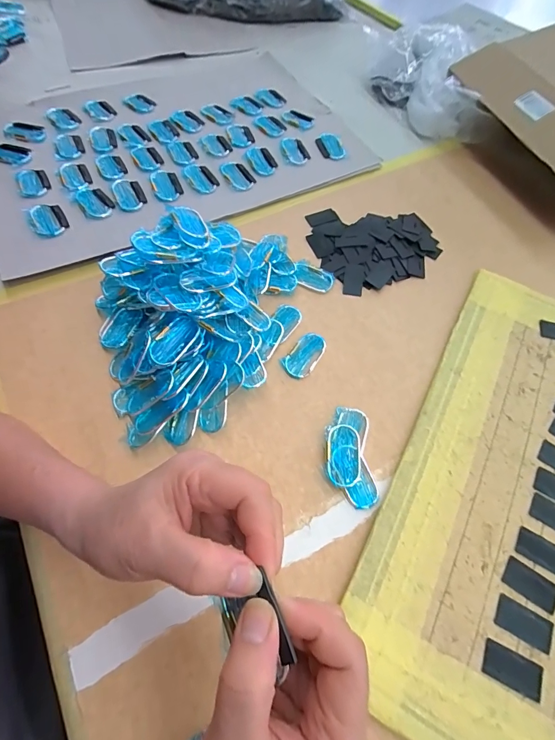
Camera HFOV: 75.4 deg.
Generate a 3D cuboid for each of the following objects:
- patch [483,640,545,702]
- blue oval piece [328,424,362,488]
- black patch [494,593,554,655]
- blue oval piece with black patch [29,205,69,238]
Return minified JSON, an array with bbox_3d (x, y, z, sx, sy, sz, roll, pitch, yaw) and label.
[{"bbox_3d":[0.176,0.223,0.267,0.041,0.004,0.023,25,64,10],"label":"patch"},{"bbox_3d":[0.064,0.081,0.343,0.031,0.008,0.058,6,62,1],"label":"blue oval piece"},{"bbox_3d":[0.194,0.198,0.281,0.043,0.004,0.024,27,64,11],"label":"black patch"},{"bbox_3d":[-0.294,-0.194,0.460,0.040,0.008,0.057,-26,67,-15],"label":"blue oval piece with black patch"}]

